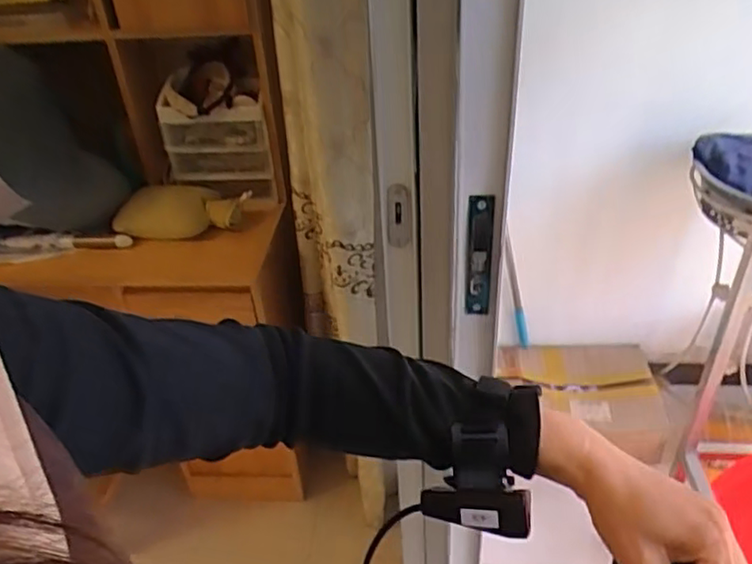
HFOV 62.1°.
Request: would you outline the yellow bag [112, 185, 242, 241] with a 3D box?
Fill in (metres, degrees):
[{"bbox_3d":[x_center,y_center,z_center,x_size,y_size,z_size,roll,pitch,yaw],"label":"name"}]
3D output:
[{"bbox_3d":[-0.404,-0.142,1.285,0.239,0.074,0.097,-3,35,1],"label":"yellow bag"}]

